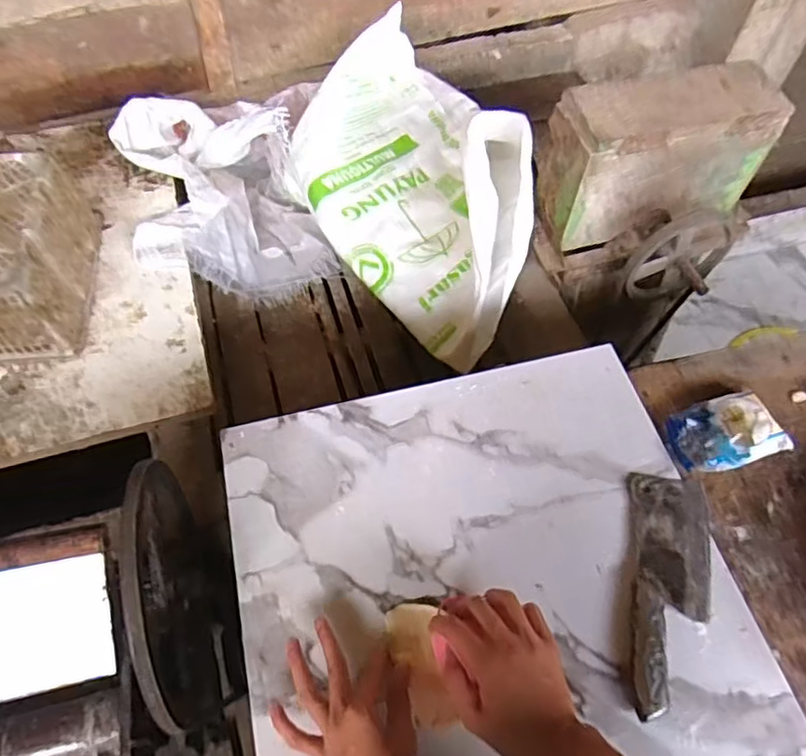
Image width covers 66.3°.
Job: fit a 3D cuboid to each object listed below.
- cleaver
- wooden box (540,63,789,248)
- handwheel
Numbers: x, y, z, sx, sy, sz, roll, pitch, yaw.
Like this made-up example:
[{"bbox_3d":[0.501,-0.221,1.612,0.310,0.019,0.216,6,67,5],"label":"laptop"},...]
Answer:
[{"bbox_3d":[0.274,0.208,0.620,0.083,0.026,0.242,9,60,6],"label":"cleaver"},{"bbox_3d":[0.423,-0.373,1.035,0.339,0.210,0.137,-13,56,-12],"label":"wooden box"},{"bbox_3d":[0.473,-0.202,1.039,0.177,0.179,0.076,-15,55,-6],"label":"handwheel"}]

